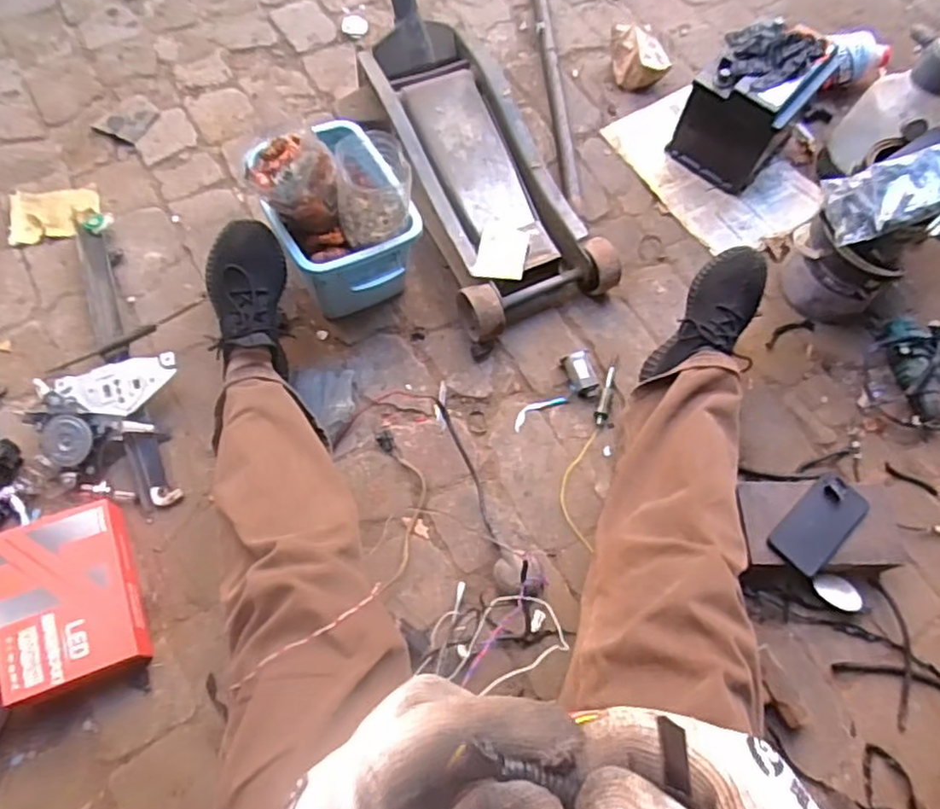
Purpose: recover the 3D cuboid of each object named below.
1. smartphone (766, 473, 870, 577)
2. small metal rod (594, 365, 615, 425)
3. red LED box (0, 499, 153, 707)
[{"bbox_3d":[0.476,0.162,0.904,0.143,0.012,0.078,-41,76,-19],"label":"smartphone"},{"bbox_3d":[0.207,-0.013,1.019,0.018,0.017,0.091,14,66,1],"label":"small metal rod"},{"bbox_3d":[-0.508,0.241,0.841,0.156,0.054,0.216,-18,70,-12],"label":"red LED box"}]

